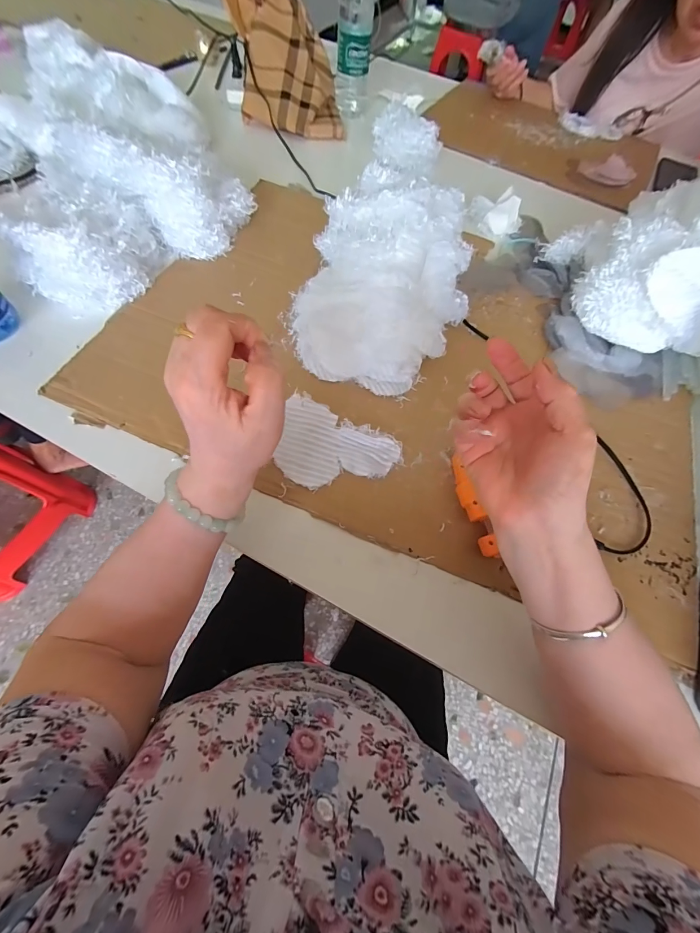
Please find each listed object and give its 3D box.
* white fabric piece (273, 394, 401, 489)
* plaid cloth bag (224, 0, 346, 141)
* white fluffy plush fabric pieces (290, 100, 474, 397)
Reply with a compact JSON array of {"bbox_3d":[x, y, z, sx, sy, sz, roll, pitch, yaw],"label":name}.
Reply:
[{"bbox_3d":[-0.020,-0.015,0.390,0.128,0.006,0.088,26,74,6],"label":"white fabric piece"},{"bbox_3d":[-0.129,-0.817,0.724,0.199,0.066,0.298,-11,100,-11],"label":"plaid cloth bag"},{"bbox_3d":[0.049,-0.260,0.437,0.216,0.154,0.297,13,63,1],"label":"white fluffy plush fabric pieces"}]

